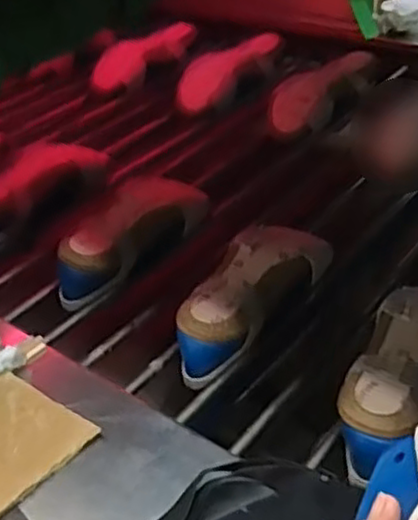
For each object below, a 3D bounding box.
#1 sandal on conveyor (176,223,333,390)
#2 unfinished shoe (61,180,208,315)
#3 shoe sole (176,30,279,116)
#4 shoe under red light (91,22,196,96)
[{"bbox_3d":[0.045,0.040,0.753,0.085,0.082,0.239,19,42,30],"label":"sandal on conveyor"},{"bbox_3d":[-0.097,-0.036,0.865,0.082,0.070,0.248,20,43,31],"label":"unfinished shoe"},{"bbox_3d":[0.034,-0.340,1.255,0.247,0.050,0.089,-42,47,-20],"label":"shoe sole"},{"bbox_3d":[-0.128,-0.382,1.350,0.079,0.073,0.233,23,44,34],"label":"shoe under red light"}]

